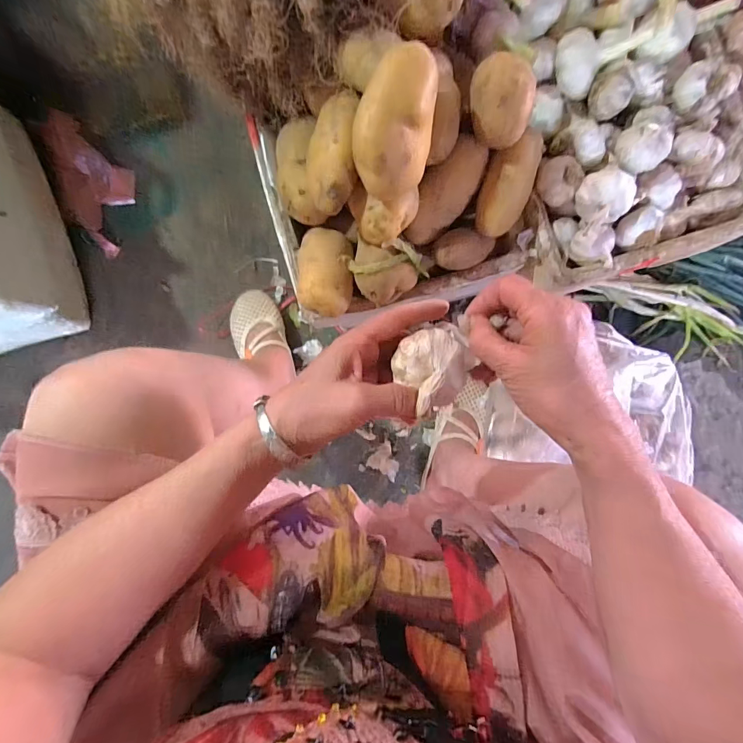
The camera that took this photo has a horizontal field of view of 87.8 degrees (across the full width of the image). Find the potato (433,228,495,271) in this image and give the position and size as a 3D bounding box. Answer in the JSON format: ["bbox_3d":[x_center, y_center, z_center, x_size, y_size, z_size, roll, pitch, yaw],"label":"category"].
[{"bbox_3d":[0.119,-0.154,0.487,0.078,0.032,0.043,-10,86,-1],"label":"potato"}]

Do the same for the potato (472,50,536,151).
[{"bbox_3d":[0.131,-0.272,0.388,0.060,0.051,0.062,4,86,0],"label":"potato"}]

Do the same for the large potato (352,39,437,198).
[{"bbox_3d":[0.020,-0.232,0.367,0.075,0.050,0.118,-7,124,-12],"label":"large potato"}]

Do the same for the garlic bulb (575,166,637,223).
[{"bbox_3d":[0.279,-0.210,0.456,0.050,0.050,0.060,-18,86,-2],"label":"garlic bulb"}]

